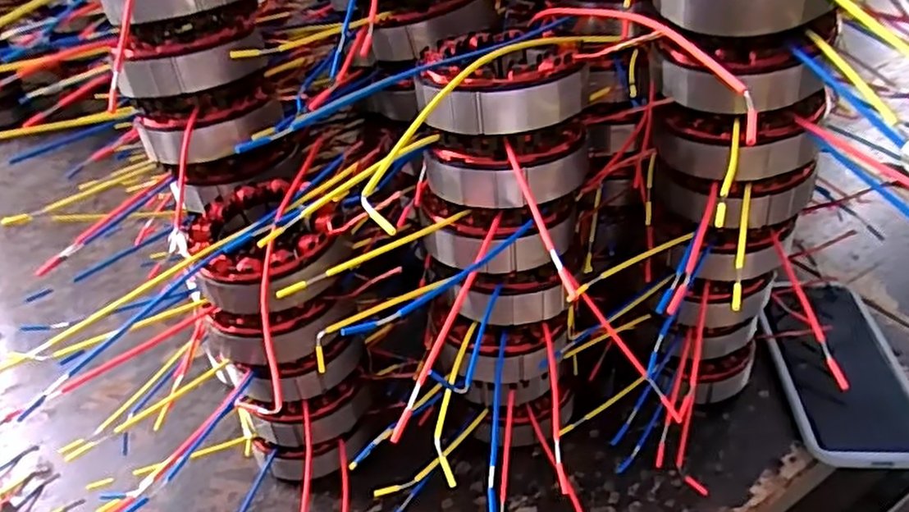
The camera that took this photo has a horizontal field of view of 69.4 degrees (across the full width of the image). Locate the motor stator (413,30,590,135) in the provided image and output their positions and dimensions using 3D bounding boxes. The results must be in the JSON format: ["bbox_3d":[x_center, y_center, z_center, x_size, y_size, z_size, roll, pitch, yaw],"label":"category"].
[{"bbox_3d":[0.022,-0.092,0.331,0.082,0.034,0.080,-7,39,-2],"label":"motor stator"}]

